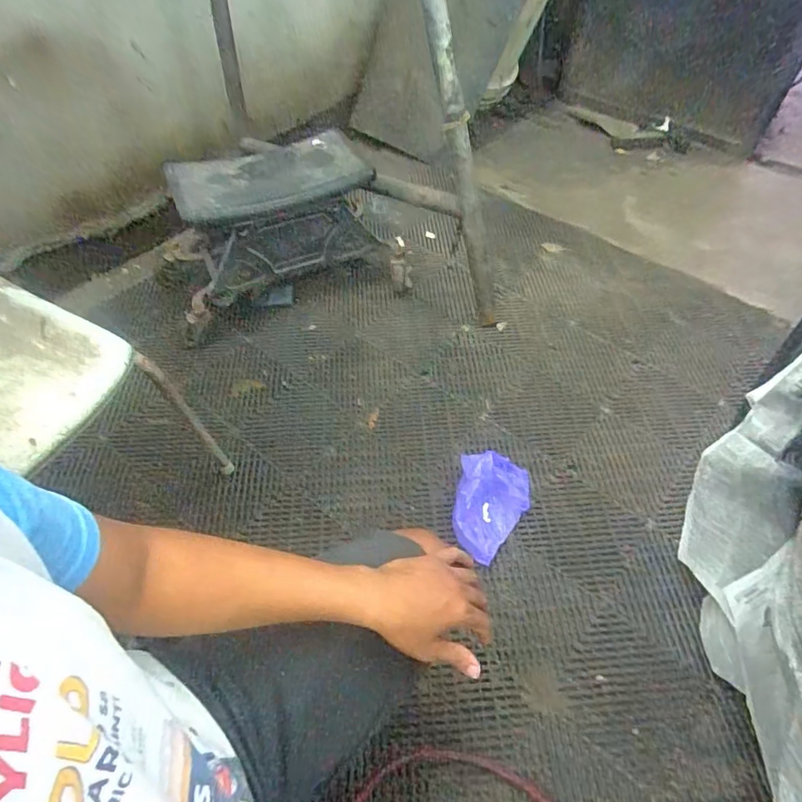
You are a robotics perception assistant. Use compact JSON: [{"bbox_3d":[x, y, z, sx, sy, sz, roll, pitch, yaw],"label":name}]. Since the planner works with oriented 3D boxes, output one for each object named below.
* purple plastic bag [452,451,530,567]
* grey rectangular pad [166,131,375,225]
[{"bbox_3d":[0.181,0.202,0.984,0.145,0.081,0.221,10,54,6],"label":"purple plastic bag"},{"bbox_3d":[-0.311,-0.535,1.196,0.448,0.102,0.201,-18,56,-15],"label":"grey rectangular pad"}]

